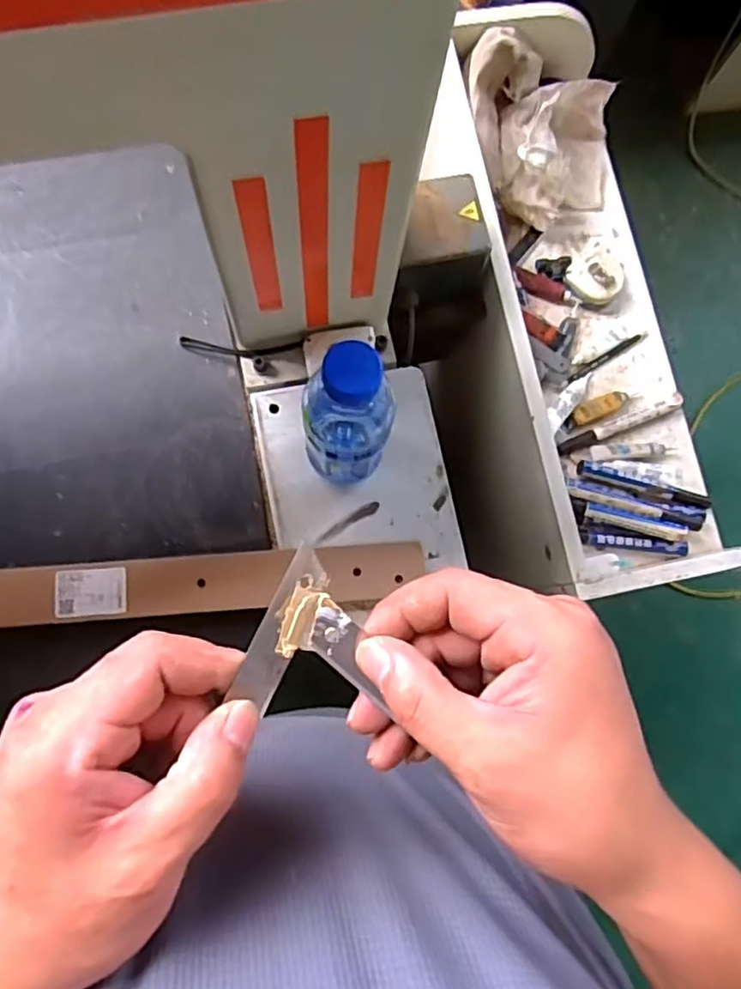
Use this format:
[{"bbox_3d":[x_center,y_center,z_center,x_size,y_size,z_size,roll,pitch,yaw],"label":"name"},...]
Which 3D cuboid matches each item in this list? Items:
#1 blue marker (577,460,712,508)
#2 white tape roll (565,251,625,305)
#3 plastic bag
[{"bbox_3d":[0.316,-0.011,0.764,0.158,0.019,0.019,15,79,-2],"label":"blue marker"},{"bbox_3d":[0.278,-0.269,0.811,0.075,0.019,0.065,-42,85,-10],"label":"white tape roll"},{"bbox_3d":[0.211,-0.435,0.789,0.201,0.136,0.191,-2,80,-5],"label":"plastic bag"}]

